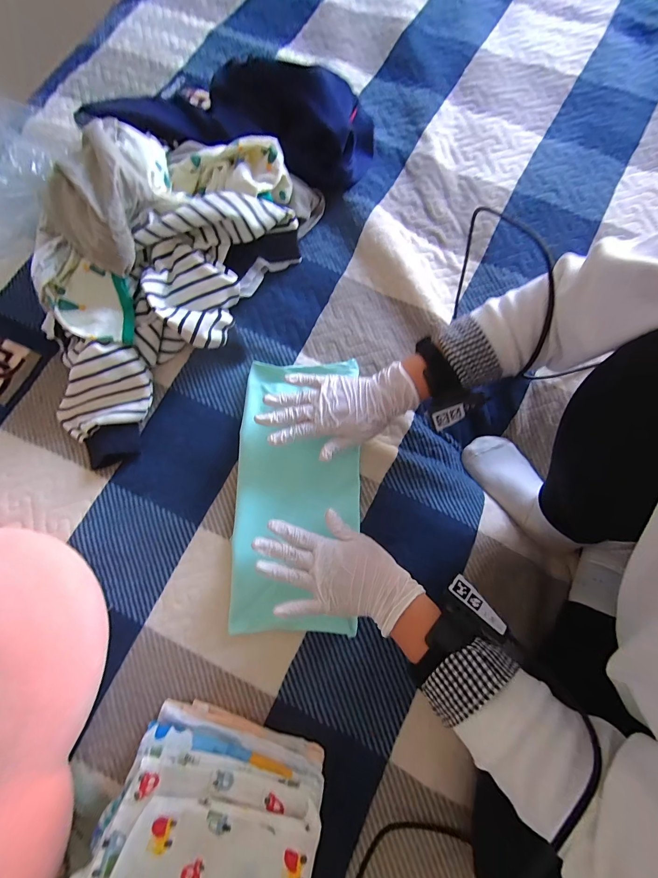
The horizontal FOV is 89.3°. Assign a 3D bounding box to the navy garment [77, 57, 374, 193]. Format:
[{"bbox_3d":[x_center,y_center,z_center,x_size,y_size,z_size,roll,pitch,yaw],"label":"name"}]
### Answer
[{"bbox_3d":[-0.139,-0.486,0.519,0.408,0.115,0.162,1,77,1],"label":"navy garment"}]

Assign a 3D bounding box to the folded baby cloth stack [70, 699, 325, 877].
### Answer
[{"bbox_3d":[-0.125,0.409,0.332,0.213,0.095,0.191,14,78,4],"label":"folded baby cloth stack"}]

